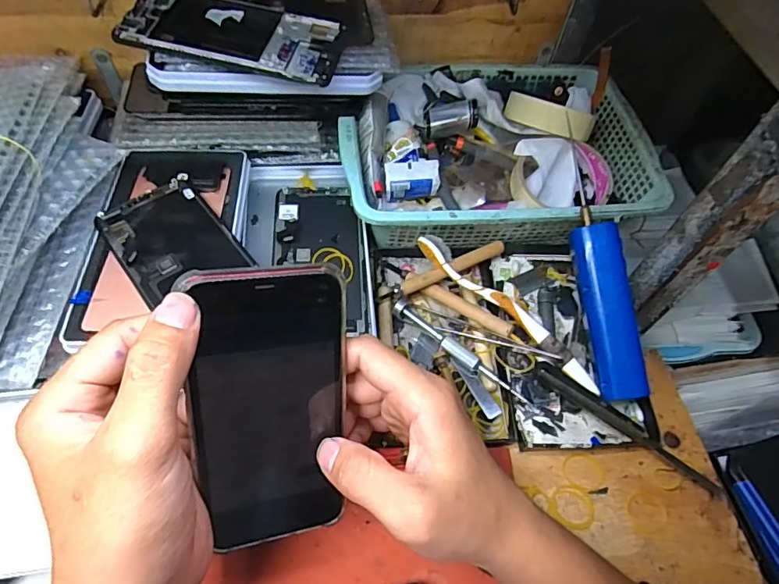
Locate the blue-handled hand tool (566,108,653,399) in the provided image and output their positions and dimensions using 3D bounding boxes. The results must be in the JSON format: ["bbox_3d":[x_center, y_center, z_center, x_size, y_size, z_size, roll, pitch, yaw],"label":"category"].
[{"bbox_3d":[0.162,-0.025,0.376,0.030,0.023,0.209,-6,80,-8],"label":"blue-handled hand tool"}]

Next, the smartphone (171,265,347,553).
[{"bbox_3d":[-0.058,0.061,0.245,0.071,0.149,0.006,-5,18,-21],"label":"smartphone"}]

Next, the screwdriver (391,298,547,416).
[{"bbox_3d":[0.058,0.050,0.379,0.136,0.011,0.014,36,63,17],"label":"screwdriver"}]

